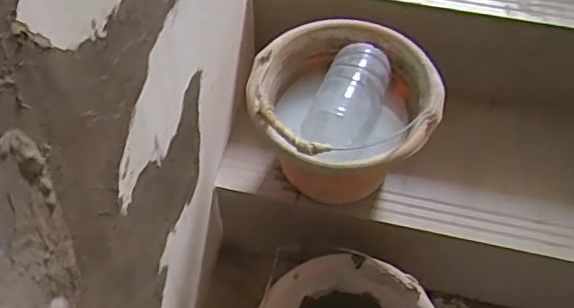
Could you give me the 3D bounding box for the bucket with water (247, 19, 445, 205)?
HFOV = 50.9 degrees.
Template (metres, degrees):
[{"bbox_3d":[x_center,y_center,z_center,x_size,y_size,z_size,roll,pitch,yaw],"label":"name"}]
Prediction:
[{"bbox_3d":[0.069,-0.048,0.829,0.236,0.210,0.236,1,54,-2],"label":"bucket with water"}]

